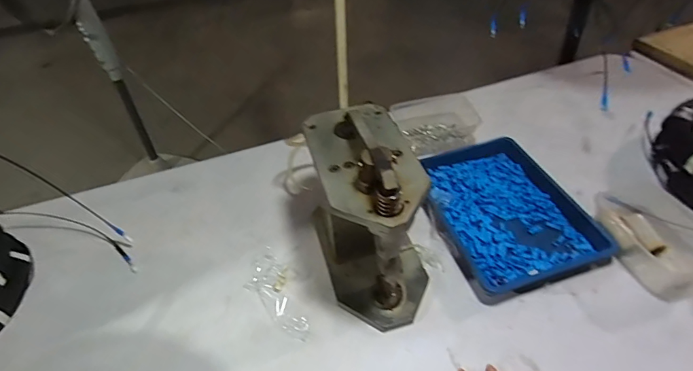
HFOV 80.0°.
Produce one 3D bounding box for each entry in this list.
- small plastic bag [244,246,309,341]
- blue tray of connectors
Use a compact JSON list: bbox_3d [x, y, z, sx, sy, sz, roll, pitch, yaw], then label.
[{"bbox_3d":[-0.104,0.172,0.672,0.072,0.018,0.164,-35,51,-30],"label":"small plastic bag"},{"bbox_3d":[0.273,0.040,0.756,0.238,0.049,0.325,-14,43,-12],"label":"blue tray of connectors"}]

